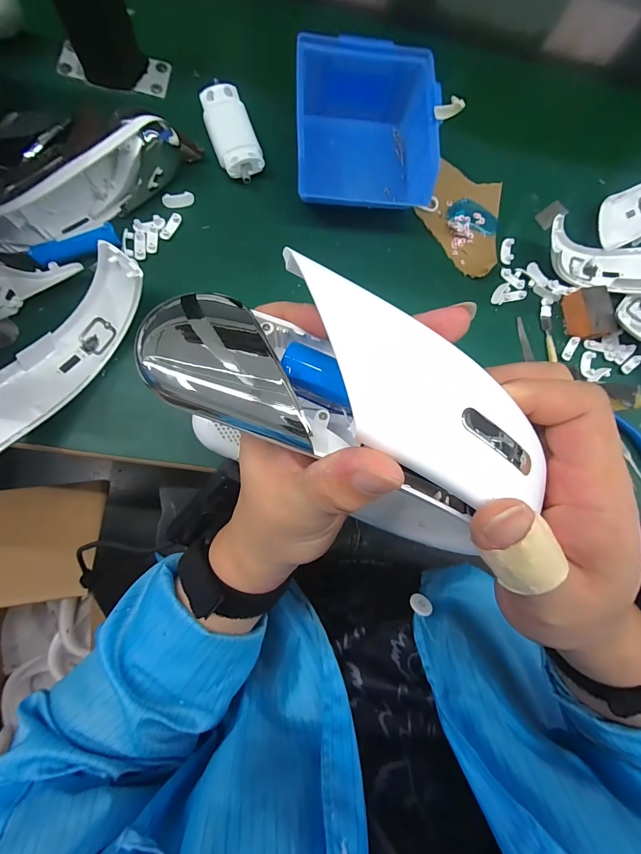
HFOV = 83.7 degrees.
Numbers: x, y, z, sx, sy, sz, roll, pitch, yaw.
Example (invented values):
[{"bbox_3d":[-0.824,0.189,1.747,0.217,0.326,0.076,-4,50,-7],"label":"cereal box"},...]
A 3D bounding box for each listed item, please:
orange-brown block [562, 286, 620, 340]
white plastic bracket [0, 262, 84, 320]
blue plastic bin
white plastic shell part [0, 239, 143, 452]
[{"bbox_3d":[0.266,-0.112,0.353,0.030,0.024,0.048,-11,83,-8],"label":"orange-brown block"},{"bbox_3d":[-0.247,-0.122,0.297,0.091,0.020,0.043,-31,86,-10],"label":"white plastic bracket"},{"bbox_3d":[0.041,-0.270,0.331,0.125,0.062,0.125,-1,82,-7],"label":"blue plastic bin"},{"bbox_3d":[-0.200,-0.057,0.275,0.055,0.037,0.174,39,79,0],"label":"white plastic shell part"}]

